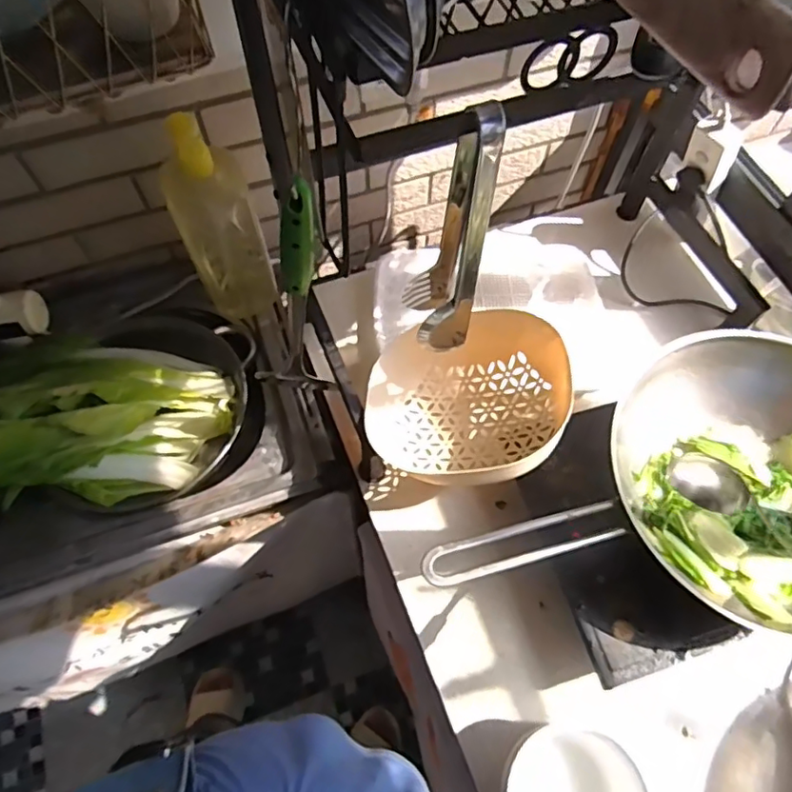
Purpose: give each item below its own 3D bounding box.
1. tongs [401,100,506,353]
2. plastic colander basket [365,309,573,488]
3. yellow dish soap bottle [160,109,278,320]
[{"bbox_3d":[0.037,-0.111,0.427,0.053,0.208,0.052,2,64,1],"label":"tongs"},{"bbox_3d":[0.077,-0.007,0.680,0.206,0.105,0.210,0,64,0],"label":"plastic colander basket"},{"bbox_3d":[-0.219,-0.198,0.739,0.087,0.339,0.088,-22,66,-10],"label":"yellow dish soap bottle"}]

